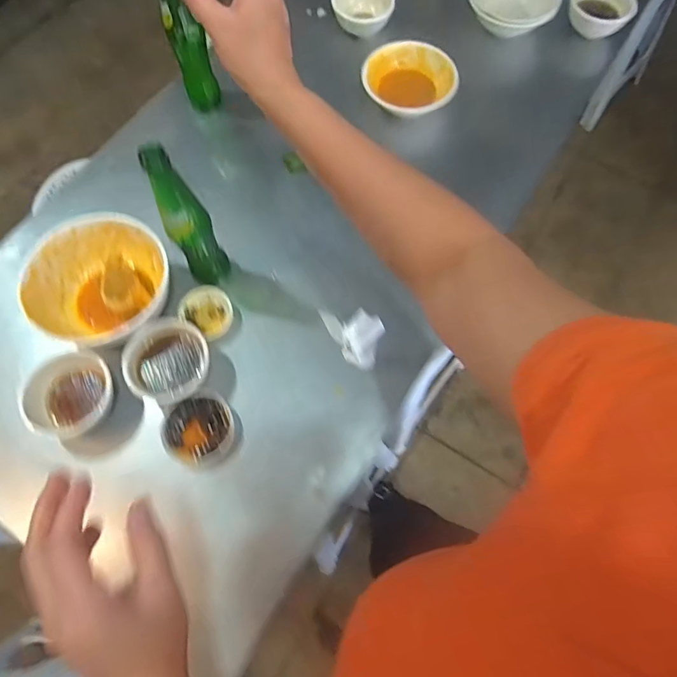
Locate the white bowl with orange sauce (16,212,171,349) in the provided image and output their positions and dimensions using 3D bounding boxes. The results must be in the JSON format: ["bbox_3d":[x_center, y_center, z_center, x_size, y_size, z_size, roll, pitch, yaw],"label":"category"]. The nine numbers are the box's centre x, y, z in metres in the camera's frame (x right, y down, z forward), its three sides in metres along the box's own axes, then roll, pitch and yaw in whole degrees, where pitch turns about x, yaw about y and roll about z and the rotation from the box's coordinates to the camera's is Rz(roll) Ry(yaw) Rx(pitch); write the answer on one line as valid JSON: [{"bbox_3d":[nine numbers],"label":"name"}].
[{"bbox_3d":[-0.307,-0.072,0.625,0.181,0.065,0.169,0,71,1],"label":"white bowl with orange sauce"}]

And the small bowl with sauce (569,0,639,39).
[{"bbox_3d":[0.451,-0.571,0.817,0.090,0.060,0.102,-30,72,-10],"label":"small bowl with sauce"}]

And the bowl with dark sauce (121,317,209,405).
[{"bbox_3d":[-0.214,0.029,0.601,0.099,0.049,0.099,0,71,1],"label":"bowl with dark sauce"}]

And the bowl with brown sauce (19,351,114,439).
[{"bbox_3d":[-0.327,0.067,0.580,0.102,0.046,0.095,-18,71,-6],"label":"bowl with brown sauce"}]

